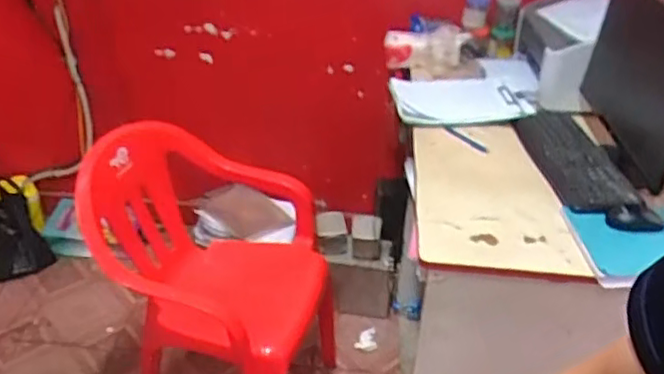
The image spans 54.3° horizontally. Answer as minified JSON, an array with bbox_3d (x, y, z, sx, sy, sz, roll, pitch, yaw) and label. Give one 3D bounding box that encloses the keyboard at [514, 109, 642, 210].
[{"bbox_3d":[0.534,-0.082,1.480,0.169,0.033,0.461,0,33,-3],"label":"keyboard"}]

